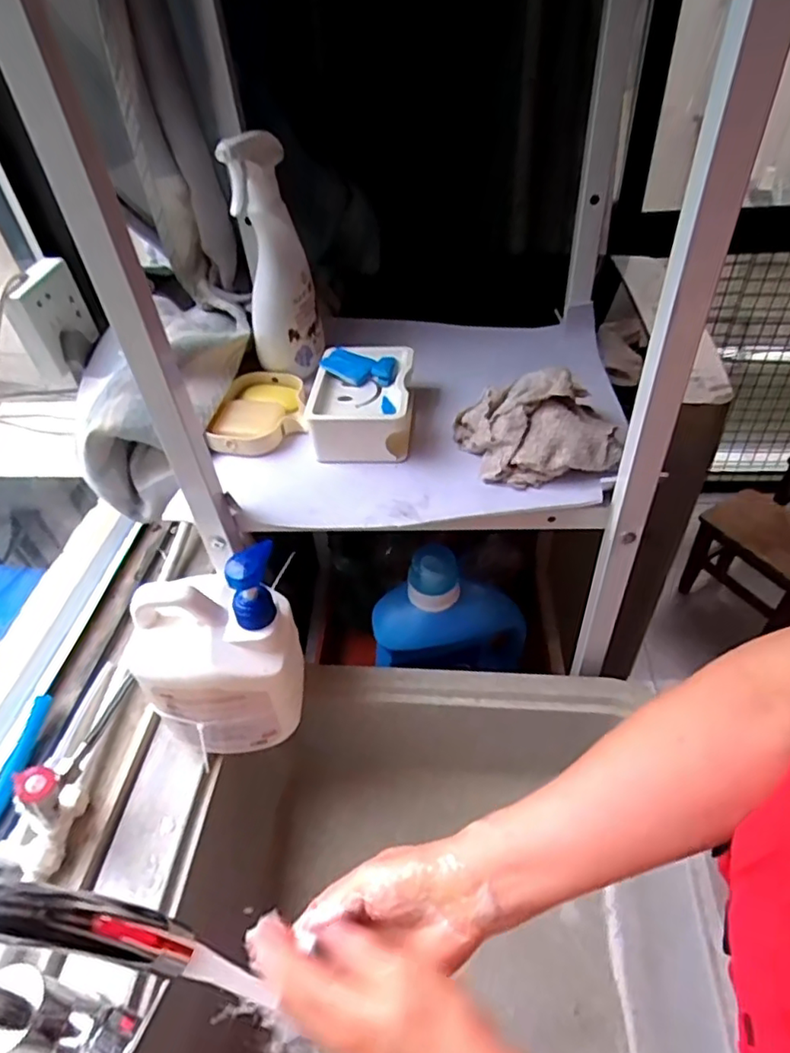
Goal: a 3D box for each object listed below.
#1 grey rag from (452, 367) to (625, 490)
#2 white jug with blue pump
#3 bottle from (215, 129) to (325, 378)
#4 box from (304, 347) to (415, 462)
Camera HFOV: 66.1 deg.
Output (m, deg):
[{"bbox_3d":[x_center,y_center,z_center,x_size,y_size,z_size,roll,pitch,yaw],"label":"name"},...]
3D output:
[{"bbox_3d":[0.134,-0.101,0.576,0.139,0.069,0.113,-9,44,-4],"label":"grey rag"},{"bbox_3d":[-0.159,0.115,0.570,0.129,0.191,0.125,9,46,14],"label":"white jug with blue pump"},{"bbox_3d":[-0.127,-0.285,0.652,0.078,0.231,0.081,-10,44,-5],"label":"bottle"},{"bbox_3d":[-0.032,-0.134,0.636,0.100,0.056,0.142,-1,44,4],"label":"box"}]

